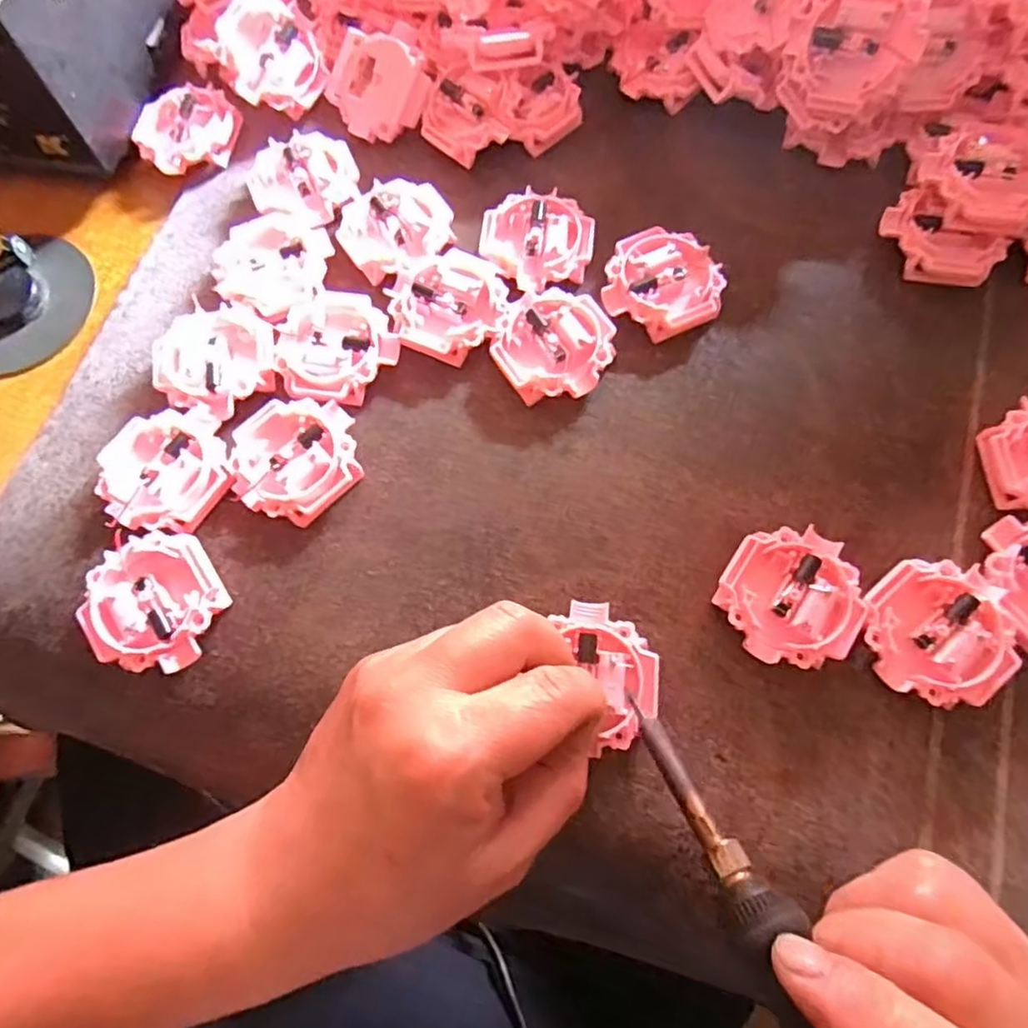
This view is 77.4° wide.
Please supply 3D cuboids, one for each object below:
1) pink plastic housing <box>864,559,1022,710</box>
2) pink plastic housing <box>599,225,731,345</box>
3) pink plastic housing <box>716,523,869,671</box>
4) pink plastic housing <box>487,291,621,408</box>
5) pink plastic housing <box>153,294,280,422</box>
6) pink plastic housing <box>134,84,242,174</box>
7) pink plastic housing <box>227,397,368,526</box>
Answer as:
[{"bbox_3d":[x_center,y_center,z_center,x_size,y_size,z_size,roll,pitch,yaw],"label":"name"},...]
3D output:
[{"bbox_3d":[0.161,0.046,0.247,0.050,0.018,0.051,-1,72,2],"label":"pink plastic housing"},{"bbox_3d":[0.070,-0.106,0.299,0.052,0.016,0.050,-1,72,2],"label":"pink plastic housing"},{"bbox_3d":[0.109,0.033,0.253,0.051,0.015,0.051,-21,72,-5],"label":"pink plastic housing"},{"bbox_3d":[0.018,-0.075,0.290,0.052,0.015,0.052,-1,72,2],"label":"pink plastic housing"},{"bbox_3d":[-0.135,-0.069,0.295,0.053,0.016,0.052,-1,72,2],"label":"pink plastic housing"},{"bbox_3d":[-0.172,-0.202,0.339,0.053,0.015,0.048,-30,73,-8],"label":"pink plastic housing"},{"bbox_3d":[-0.094,-0.025,0.276,0.050,0.014,0.054,-1,72,2],"label":"pink plastic housing"}]

